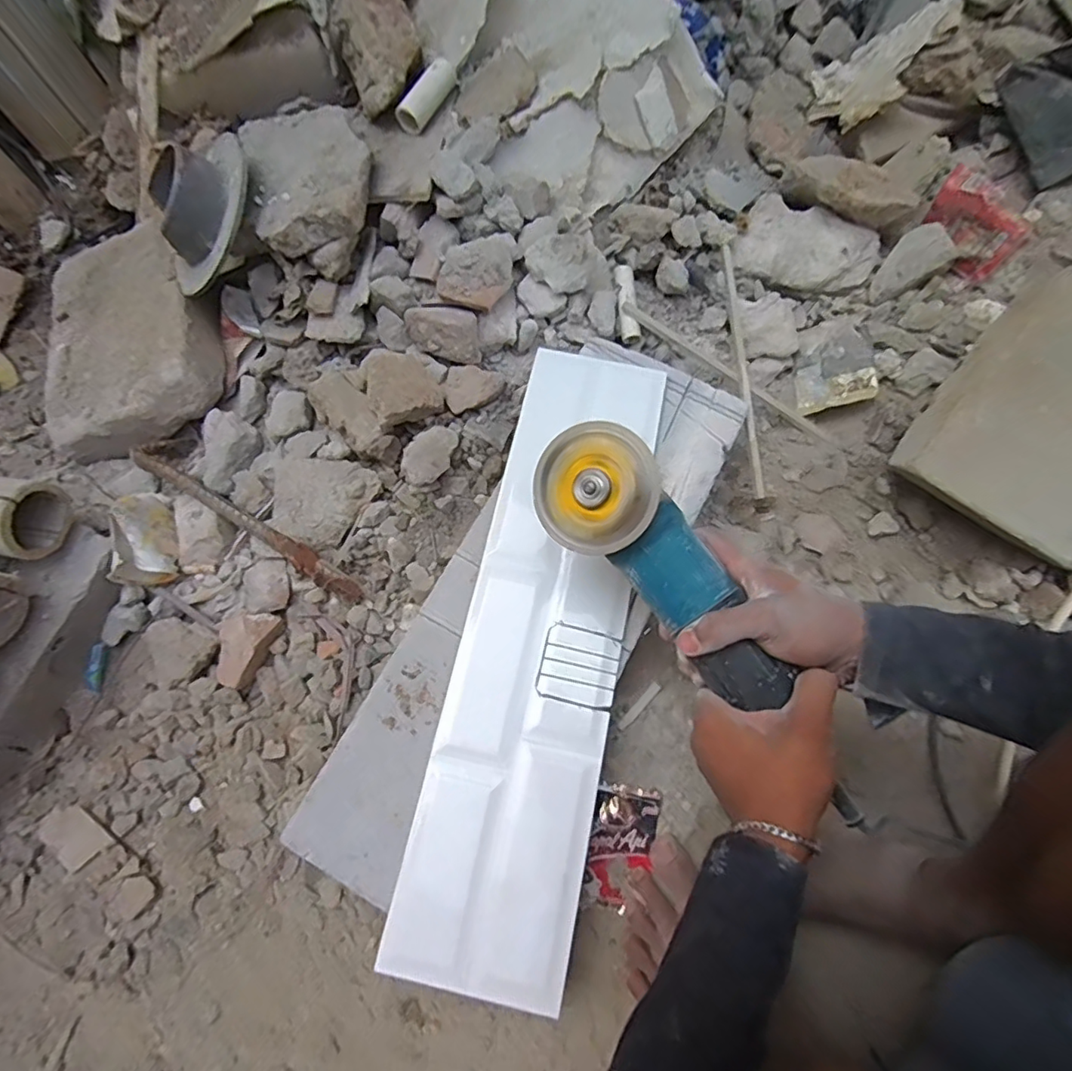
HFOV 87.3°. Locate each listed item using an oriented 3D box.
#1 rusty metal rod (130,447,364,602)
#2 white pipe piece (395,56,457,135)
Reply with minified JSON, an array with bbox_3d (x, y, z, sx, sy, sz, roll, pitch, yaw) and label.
[{"bbox_3d":[-0.323,-0.016,0.627,0.320,0.028,0.027,30,70,11],"label":"rusty metal rod"},{"bbox_3d":[-0.124,-0.510,0.648,0.032,0.032,0.089,35,87,15],"label":"white pipe piece"}]

